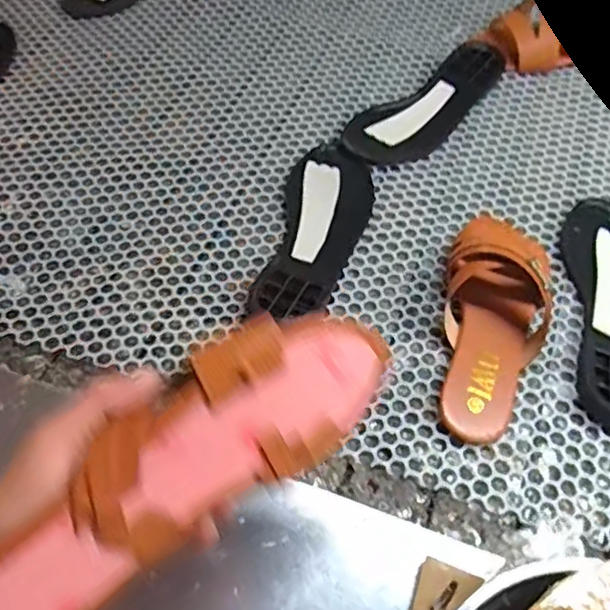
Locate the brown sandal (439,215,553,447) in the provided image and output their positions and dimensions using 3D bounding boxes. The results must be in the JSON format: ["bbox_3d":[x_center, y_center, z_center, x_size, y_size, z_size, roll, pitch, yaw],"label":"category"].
[{"bbox_3d":[0.166,-0.002,0.537,0.091,0.061,0.245,16,56,8],"label":"brown sandal"}]

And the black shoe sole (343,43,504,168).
[{"bbox_3d":[0.146,-0.234,0.719,0.082,0.025,0.244,39,62,20],"label":"black shoe sole"}]

